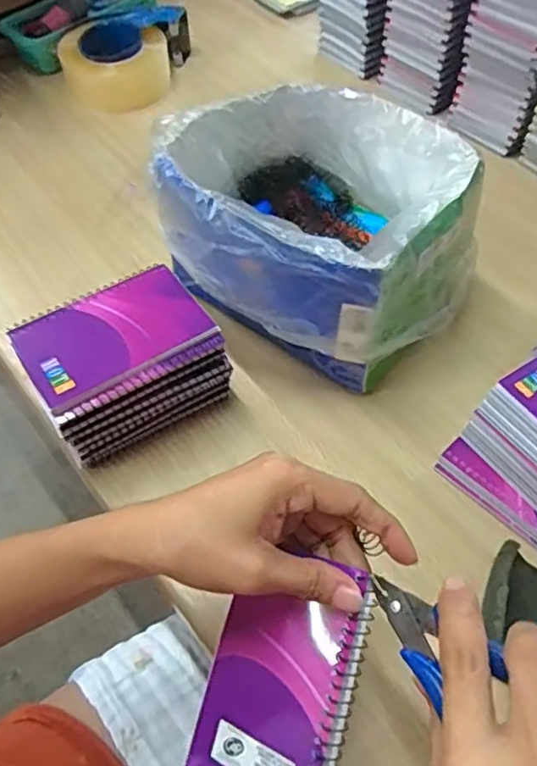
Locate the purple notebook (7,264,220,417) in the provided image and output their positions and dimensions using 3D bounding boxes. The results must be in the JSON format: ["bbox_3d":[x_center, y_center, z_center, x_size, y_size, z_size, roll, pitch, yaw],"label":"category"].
[{"bbox_3d":[-0.112,-0.037,0.438,0.124,0.008,0.081,-28,60,-17],"label":"purple notebook"}]

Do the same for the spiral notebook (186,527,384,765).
[{"bbox_3d":[0.007,0.145,0.313,0.081,0.007,0.140,6,76,41],"label":"spiral notebook"}]

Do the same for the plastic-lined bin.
[{"bbox_3d":[0.040,-0.130,0.517,0.214,0.146,0.239,-37,63,-22],"label":"plastic-lined bin"}]

